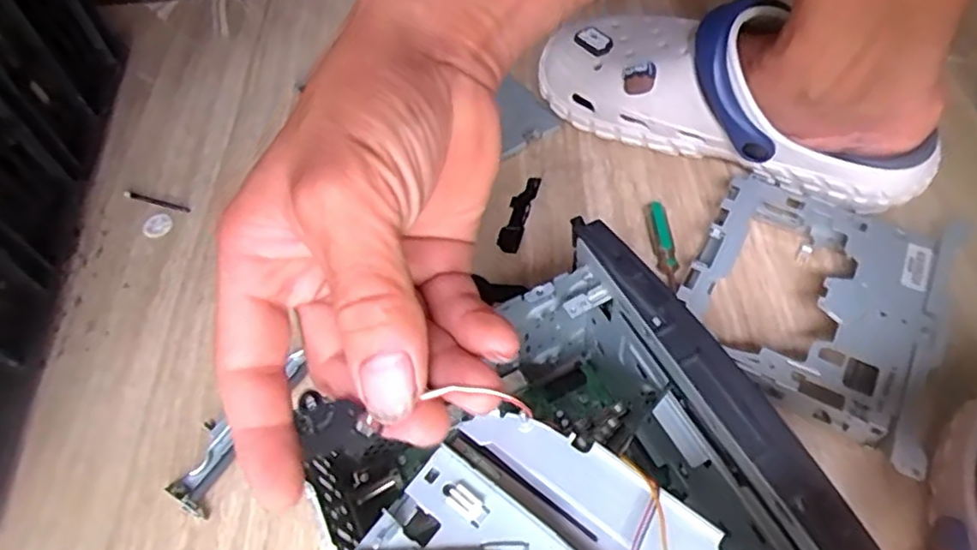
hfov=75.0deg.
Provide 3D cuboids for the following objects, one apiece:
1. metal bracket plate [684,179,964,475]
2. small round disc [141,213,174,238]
[{"bbox_3d":[0.198,0.017,0.393,0.144,0.035,0.174,22,60,19],"label":"metal bracket plate"},{"bbox_3d":[-0.251,-0.038,0.481,0.022,0.004,0.021,-1,57,2],"label":"small round disc"}]

